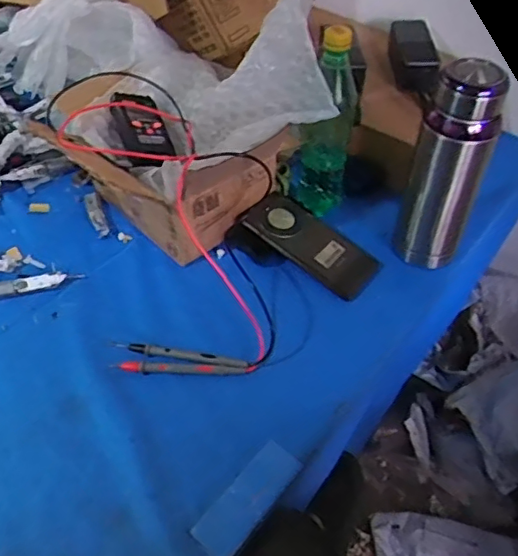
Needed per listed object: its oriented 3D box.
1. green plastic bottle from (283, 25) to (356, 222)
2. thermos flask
[{"bbox_3d":[0.082,-0.188,0.715,0.073,0.237,0.063,17,51,13],"label":"green plastic bottle"},{"bbox_3d":[0.213,-0.130,0.645,0.077,0.265,0.073,19,51,15],"label":"thermos flask"}]

